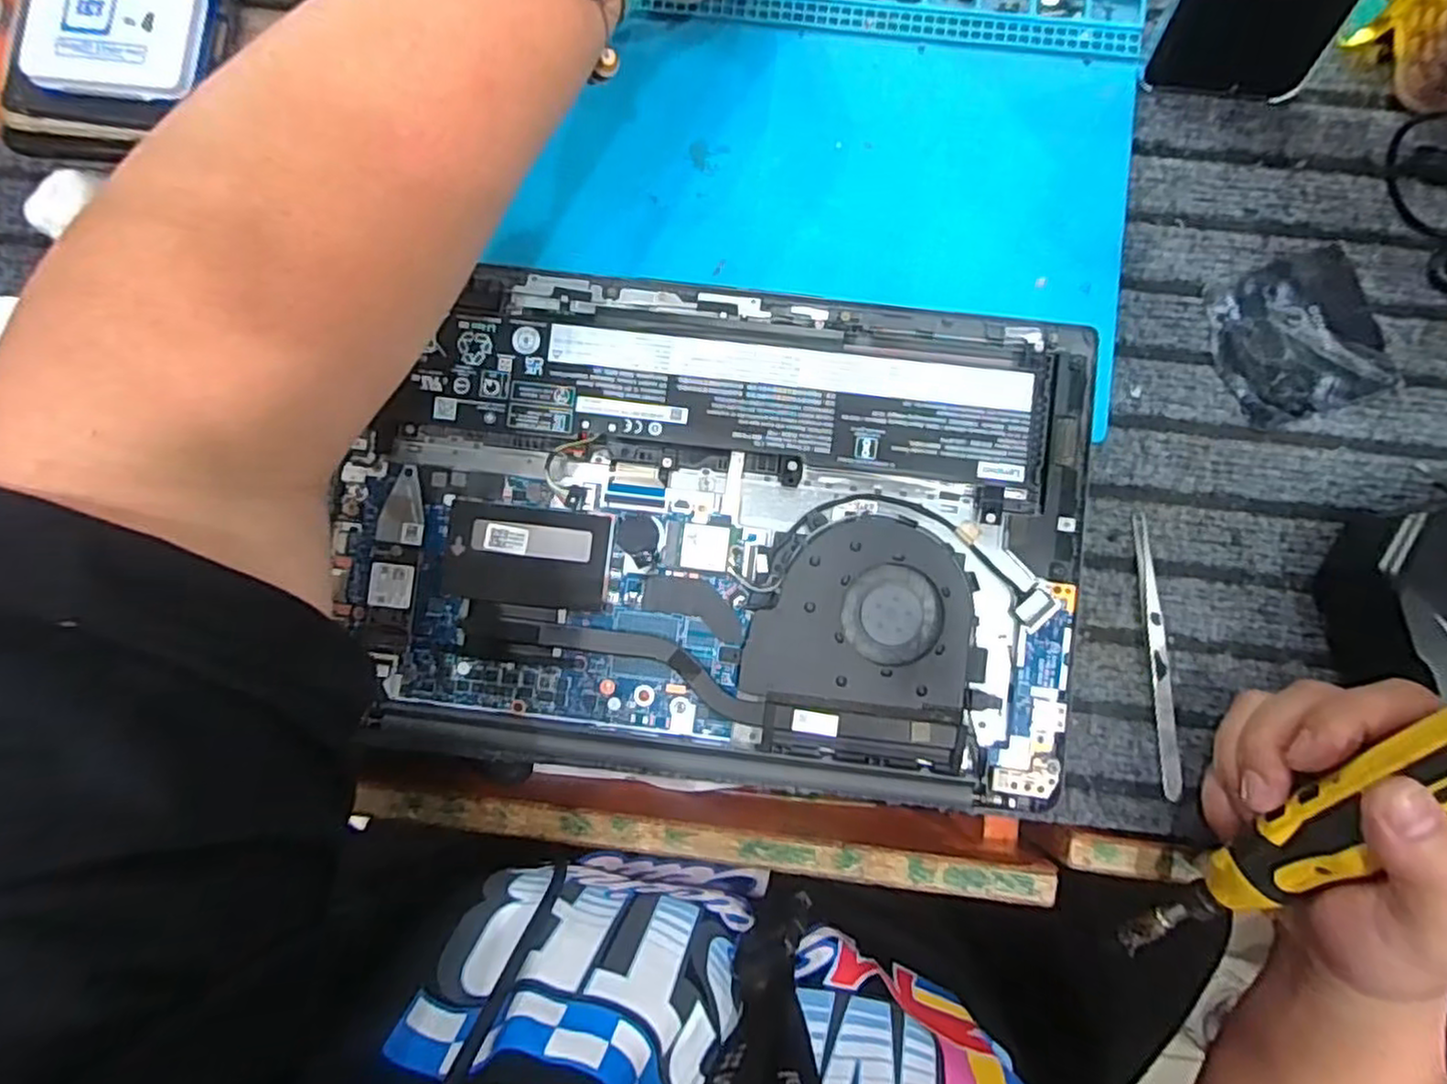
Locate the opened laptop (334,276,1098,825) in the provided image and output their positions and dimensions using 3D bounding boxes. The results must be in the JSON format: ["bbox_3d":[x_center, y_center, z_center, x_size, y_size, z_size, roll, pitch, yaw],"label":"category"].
[{"bbox_3d":[-0.004,-0.006,0.347,0.335,0.019,0.229,6,86,2],"label":"opened laptop"}]

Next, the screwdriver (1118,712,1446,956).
[{"bbox_3d":[0.233,0.112,0.275,0.028,0.027,0.214,29,129,3],"label":"screwdriver"}]

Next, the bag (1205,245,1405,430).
[{"bbox_3d":[0.283,-0.101,0.357,0.078,0.004,0.076,-17,86,0],"label":"bag"}]

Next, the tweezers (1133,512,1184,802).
[{"bbox_3d":[0.208,0.054,0.344,0.012,0.009,0.133,-5,86,1],"label":"tweezers"}]

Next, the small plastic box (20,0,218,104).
[{"bbox_3d":[-0.279,-0.235,0.333,0.082,0.010,0.060,7,86,2],"label":"small plastic box"}]

